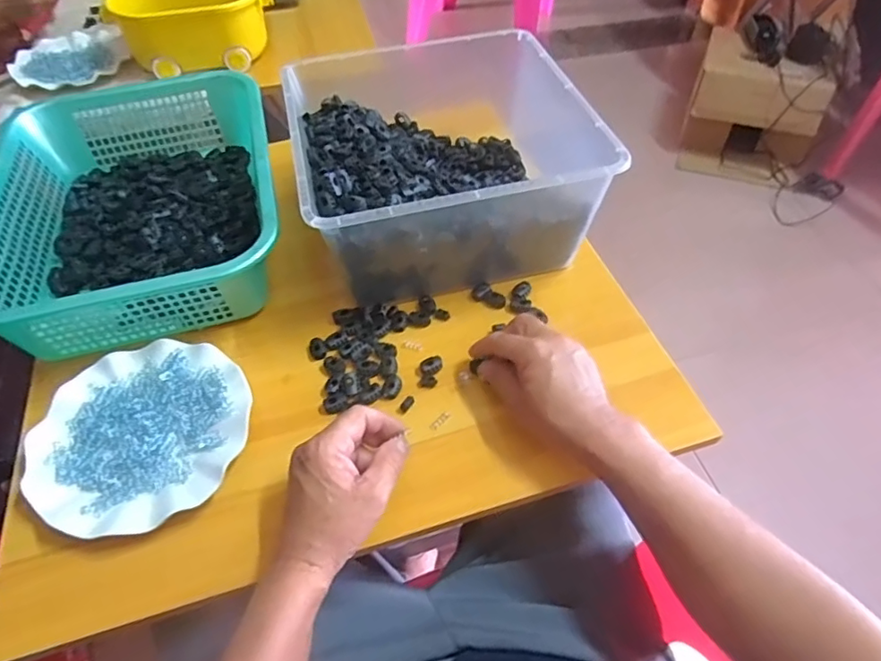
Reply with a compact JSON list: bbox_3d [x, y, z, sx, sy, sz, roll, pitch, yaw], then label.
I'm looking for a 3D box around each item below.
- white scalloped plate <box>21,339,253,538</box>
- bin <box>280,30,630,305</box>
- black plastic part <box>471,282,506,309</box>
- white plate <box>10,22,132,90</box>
[{"bbox_3d":[-0.262,0.089,0.498,0.177,0.019,0.175,-6,50,-2],"label":"white scalloped plate"},{"bbox_3d":[-0.003,-0.184,0.632,0.292,0.140,0.294,-13,51,-8],"label":"bin"},{"bbox_3d":[0.051,-0.036,0.600,0.037,0.009,0.023,36,60,27],"label":"black plastic part"},{"bbox_3d":[-0.621,-0.456,0.956,0.180,0.021,0.181,-26,54,-18],"label":"white plate"}]

